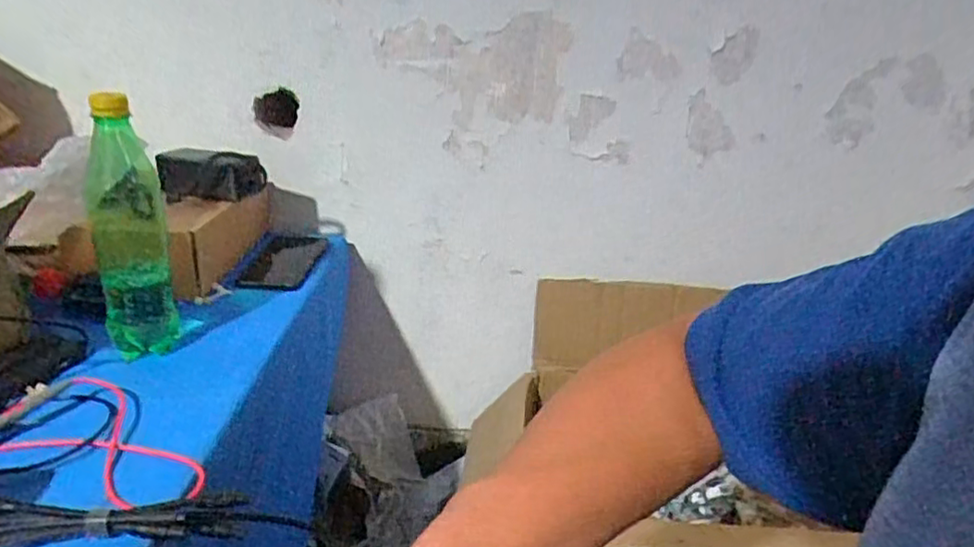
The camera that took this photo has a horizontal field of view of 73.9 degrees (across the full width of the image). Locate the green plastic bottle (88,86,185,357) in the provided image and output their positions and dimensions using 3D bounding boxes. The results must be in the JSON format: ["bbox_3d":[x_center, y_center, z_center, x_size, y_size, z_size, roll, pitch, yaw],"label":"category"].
[{"bbox_3d":[-0.336,-0.046,0.608,0.061,0.232,0.073,-10,27,-30],"label":"green plastic bottle"}]

